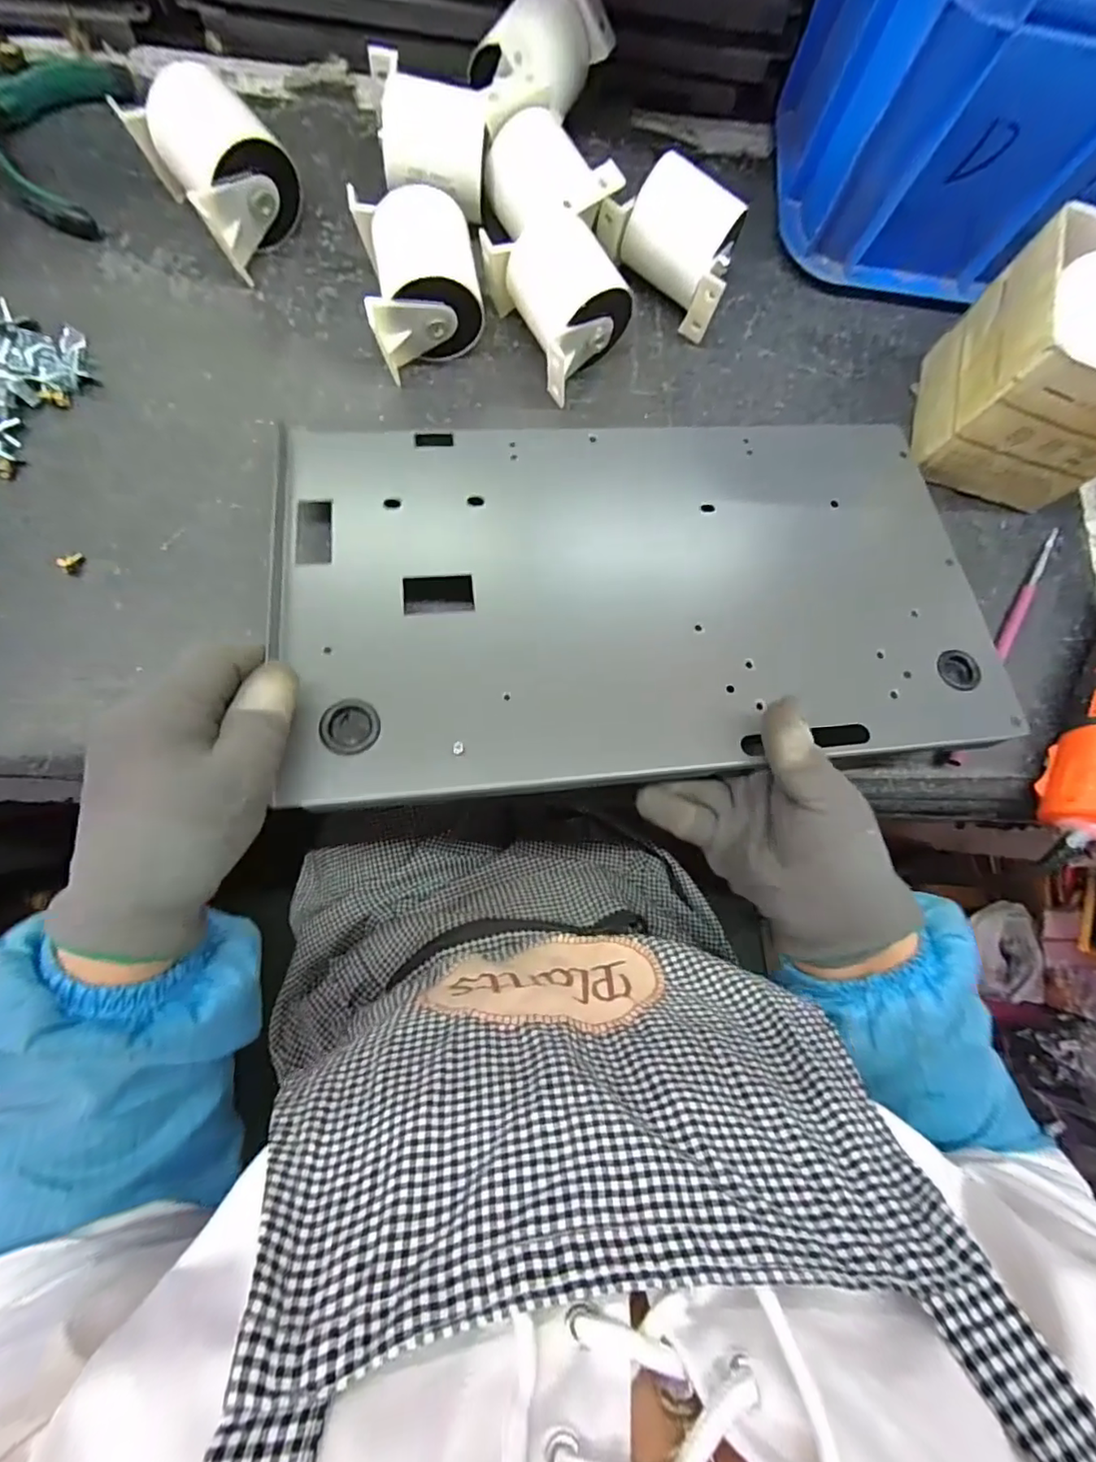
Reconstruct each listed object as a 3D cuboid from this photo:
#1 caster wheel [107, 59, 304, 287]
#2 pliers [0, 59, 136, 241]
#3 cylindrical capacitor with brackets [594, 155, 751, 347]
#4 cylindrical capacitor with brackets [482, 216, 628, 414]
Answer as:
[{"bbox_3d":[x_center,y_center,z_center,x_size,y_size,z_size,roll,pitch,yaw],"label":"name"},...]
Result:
[{"bbox_3d":[-0.207,-0.357,0.358,0.072,0.054,0.092,-43,89,-9],"label":"caster wheel"},{"bbox_3d":[-0.354,-0.387,0.355,0.143,0.015,0.122,8,82,-5],"label":"pliers"},{"bbox_3d":[0.086,-0.335,0.383,0.095,0.054,0.063,29,82,-4],"label":"cylindrical capacitor with brackets"},{"bbox_3d":[0.008,-0.283,0.369,0.067,0.055,0.093,-33,87,-9],"label":"cylindrical capacitor with brackets"}]

